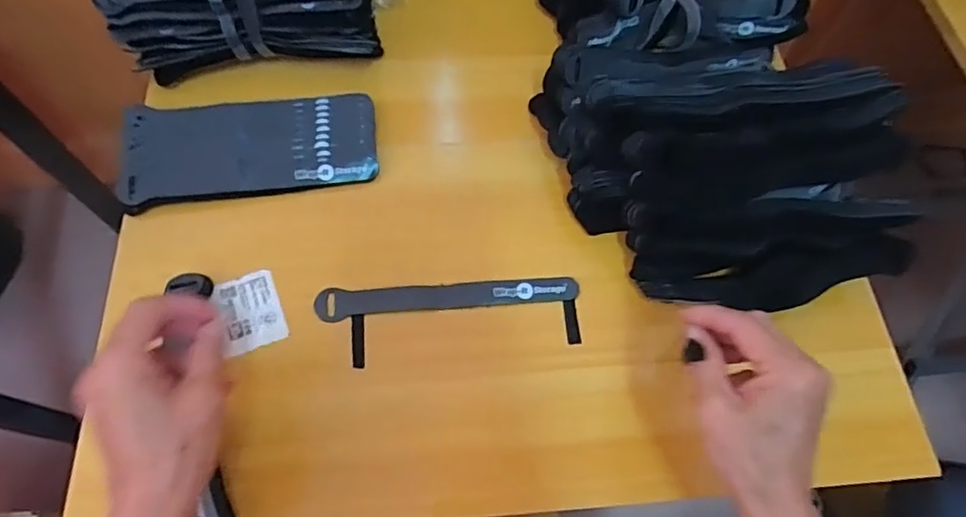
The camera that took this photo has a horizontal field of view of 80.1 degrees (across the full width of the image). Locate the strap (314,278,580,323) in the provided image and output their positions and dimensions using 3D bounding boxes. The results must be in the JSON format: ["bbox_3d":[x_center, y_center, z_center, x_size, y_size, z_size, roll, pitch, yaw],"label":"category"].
[{"bbox_3d":[-0.026,0.029,0.443,0.197,0.005,0.023,-5,64,-5],"label":"strap"}]

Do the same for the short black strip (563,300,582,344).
[{"bbox_3d":[0.068,0.048,0.438,0.011,0.004,0.034,-2,66,-4],"label":"short black strip"}]

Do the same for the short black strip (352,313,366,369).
[{"bbox_3d":[-0.091,0.060,0.424,0.009,0.004,0.040,-4,66,-5],"label":"short black strip"}]

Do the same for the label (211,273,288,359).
[{"bbox_3d":[-0.173,0.039,0.427,0.044,0.009,0.062,-22,69,-12],"label":"label"}]

